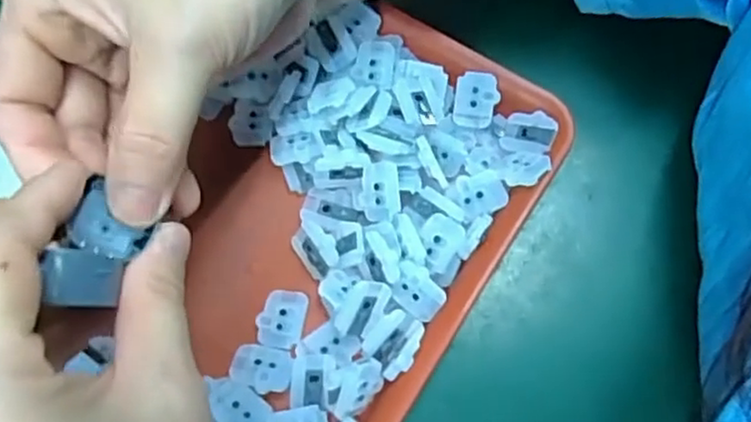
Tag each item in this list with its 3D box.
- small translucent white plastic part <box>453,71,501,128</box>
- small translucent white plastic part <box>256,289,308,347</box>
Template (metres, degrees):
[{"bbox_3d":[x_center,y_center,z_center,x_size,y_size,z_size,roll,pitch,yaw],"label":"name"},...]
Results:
[{"bbox_3d":[0.040,-0.045,0.276,0.018,0.004,0.021,13,105,16],"label":"small translucent white plastic part"},{"bbox_3d":[-0.034,0.039,0.254,0.017,0.004,0.021,11,71,3],"label":"small translucent white plastic part"}]

